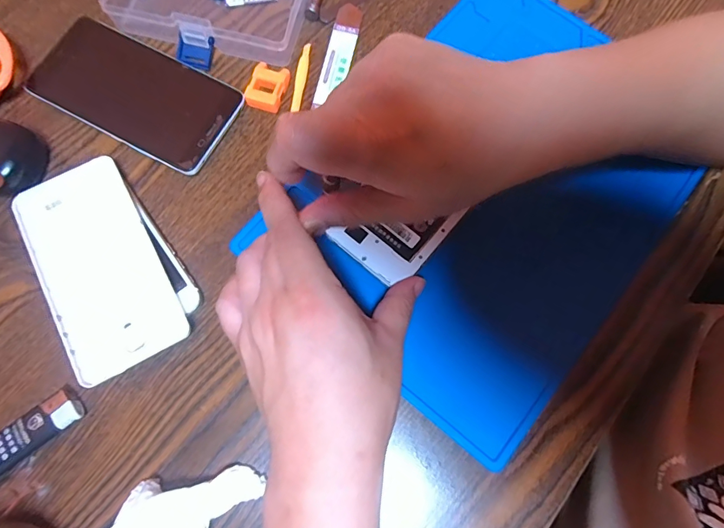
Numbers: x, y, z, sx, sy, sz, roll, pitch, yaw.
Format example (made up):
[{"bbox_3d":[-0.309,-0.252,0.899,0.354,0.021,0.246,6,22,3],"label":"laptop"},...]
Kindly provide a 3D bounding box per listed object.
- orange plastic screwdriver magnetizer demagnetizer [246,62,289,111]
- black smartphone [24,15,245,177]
[{"bbox_3d":[-0.071,-0.134,0.319,0.027,0.011,0.034,18,76,3],"label":"orange plastic screwdriver magnetizer demagnetizer"},{"bbox_3d":[-0.171,-0.129,0.318,0.152,0.009,0.076,28,77,6],"label":"black smartphone"}]

